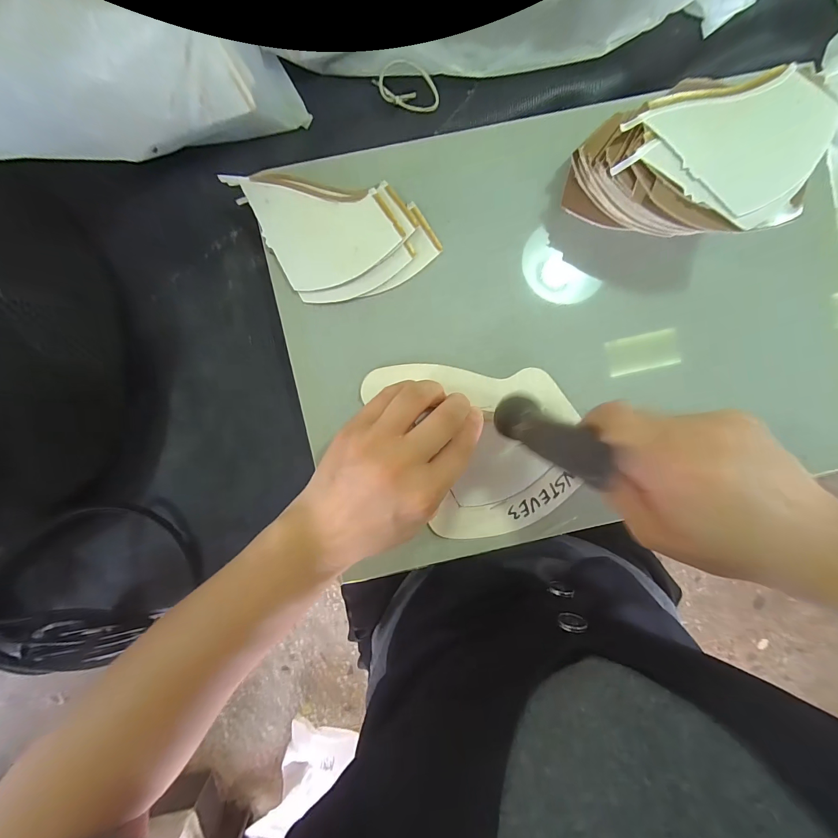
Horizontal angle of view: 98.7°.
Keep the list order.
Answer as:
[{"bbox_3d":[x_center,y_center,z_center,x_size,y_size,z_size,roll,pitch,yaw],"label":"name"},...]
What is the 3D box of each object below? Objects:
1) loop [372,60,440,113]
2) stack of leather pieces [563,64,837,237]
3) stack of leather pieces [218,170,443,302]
[{"bbox_3d":[-0.008,-0.237,0.256,0.047,0.009,0.025,16,94,-4],"label":"loop"},{"bbox_3d":[0.168,-0.146,0.222,0.131,0.061,0.083,-7,92,-3],"label":"stack of leather pieces"},{"bbox_3d":[-0.053,-0.131,0.239,0.097,0.010,0.105,-32,96,0],"label":"stack of leather pieces"}]

